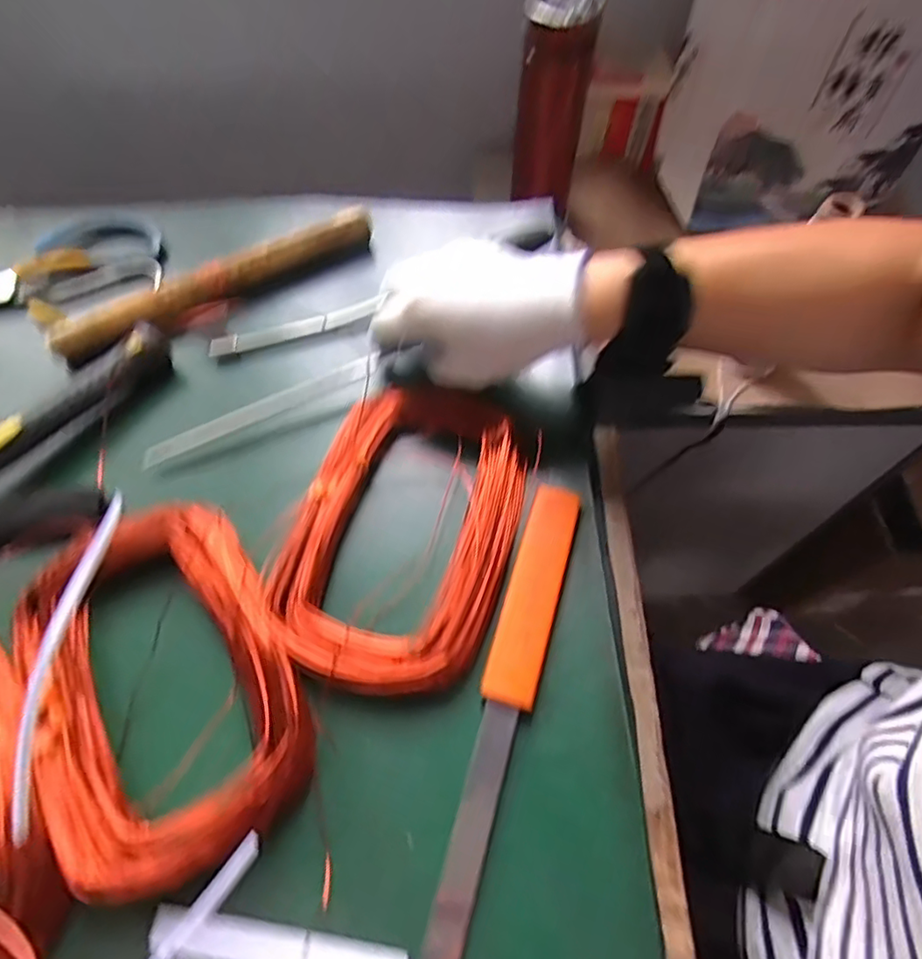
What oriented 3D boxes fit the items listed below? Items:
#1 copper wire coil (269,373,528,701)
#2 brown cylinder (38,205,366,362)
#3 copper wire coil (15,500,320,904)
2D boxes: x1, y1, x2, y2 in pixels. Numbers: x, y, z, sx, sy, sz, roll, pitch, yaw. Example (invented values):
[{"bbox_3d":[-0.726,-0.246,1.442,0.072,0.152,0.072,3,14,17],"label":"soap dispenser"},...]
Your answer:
[{"bbox_3d":[-0.032,0.024,0.332,0.116,0.020,0.174,16,61,7],"label":"copper wire coil"},{"bbox_3d":[-0.169,-0.140,0.423,0.226,0.025,0.025,-29,64,-16],"label":"brown cylinder"},{"bbox_3d":[-0.147,0.098,0.289,0.125,0.028,0.169,-24,63,-13],"label":"copper wire coil"}]

